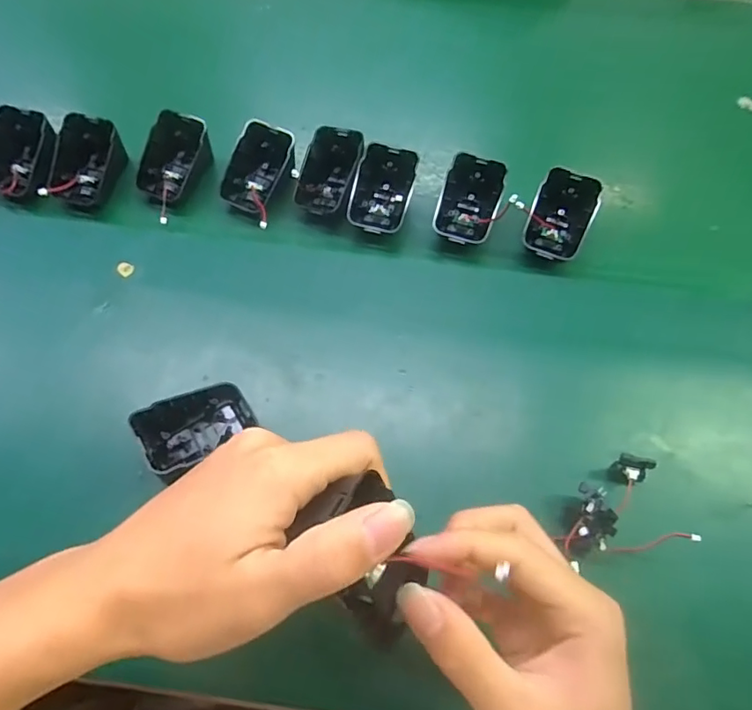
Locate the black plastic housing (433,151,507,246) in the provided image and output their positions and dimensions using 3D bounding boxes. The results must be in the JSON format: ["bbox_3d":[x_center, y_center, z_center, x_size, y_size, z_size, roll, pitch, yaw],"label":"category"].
[{"bbox_3d":[0.074,-0.119,0.419,0.045,0.022,0.066,17,97,9],"label":"black plastic housing"}]

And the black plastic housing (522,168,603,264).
[{"bbox_3d":[0.142,-0.106,0.415,0.044,0.025,0.066,20,103,11],"label":"black plastic housing"}]

